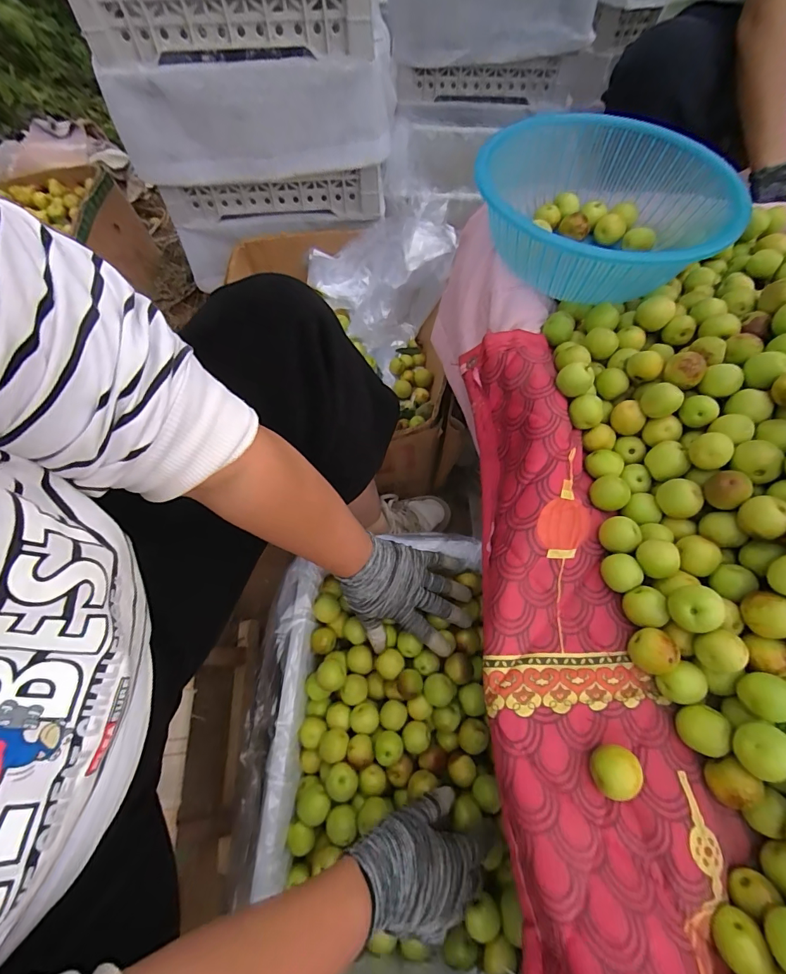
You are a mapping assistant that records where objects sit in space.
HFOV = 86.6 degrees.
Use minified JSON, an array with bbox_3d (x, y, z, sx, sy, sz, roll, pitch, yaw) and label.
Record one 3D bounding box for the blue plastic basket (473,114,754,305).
[{"bbox_3d":[0.228,-0.304,0.463,0.243,0.093,0.263,9,65,5],"label":"blue plastic basket"}]

